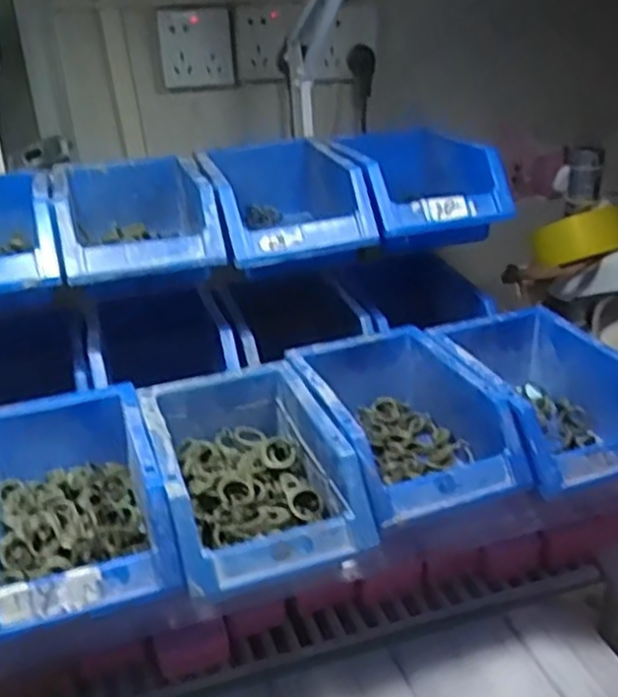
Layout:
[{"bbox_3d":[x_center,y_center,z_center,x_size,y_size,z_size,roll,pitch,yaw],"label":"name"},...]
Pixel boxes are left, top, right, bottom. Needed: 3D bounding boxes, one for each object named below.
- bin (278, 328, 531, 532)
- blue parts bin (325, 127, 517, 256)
[{"bbox_3d":[0.068,0.055,0.566,0.122,0.064,0.180,-11,27,-18],"label":"bin"},{"bbox_3d":[0.091,-0.159,0.701,0.125,0.069,0.198,-9,26,-12],"label":"blue parts bin"}]

